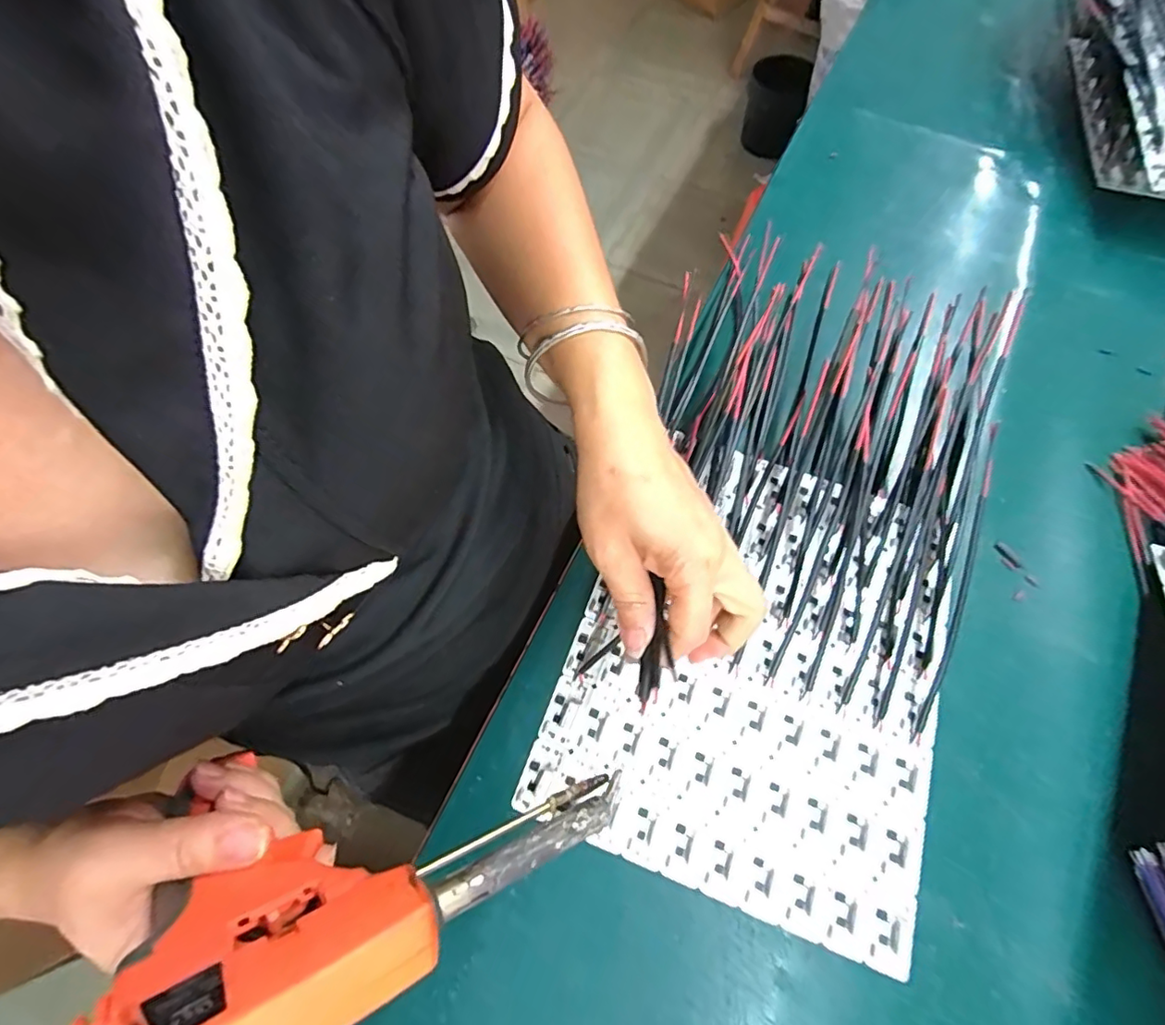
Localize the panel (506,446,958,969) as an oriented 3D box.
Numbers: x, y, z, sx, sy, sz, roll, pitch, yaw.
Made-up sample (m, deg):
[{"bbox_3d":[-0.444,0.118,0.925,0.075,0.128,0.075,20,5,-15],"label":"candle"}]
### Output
[{"bbox_3d":[0.098,0.079,0.312,0.193,0.007,0.239,20,68,8],"label":"panel"}]

